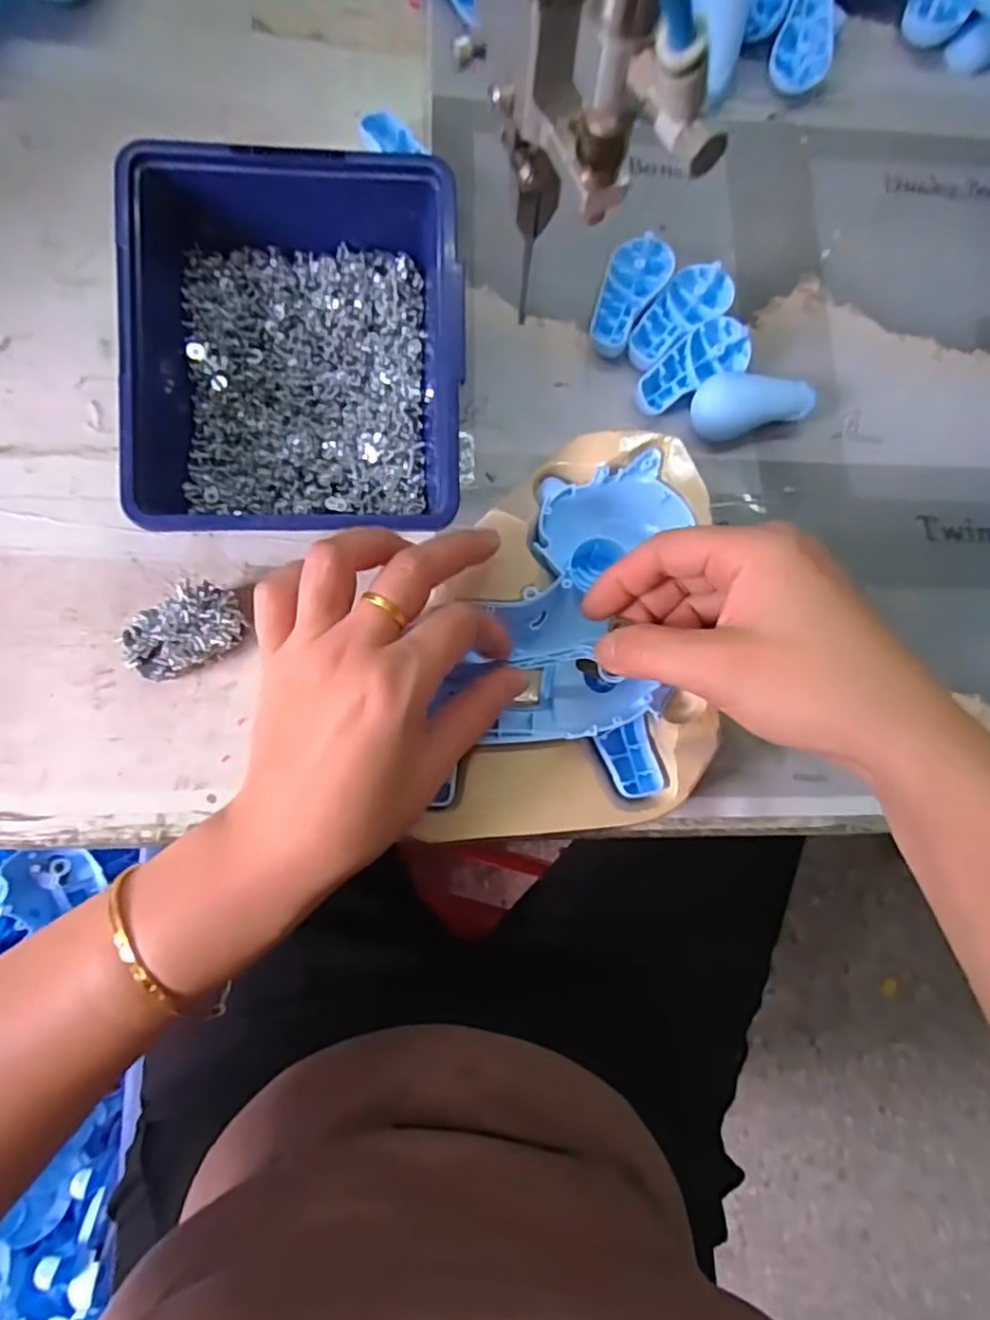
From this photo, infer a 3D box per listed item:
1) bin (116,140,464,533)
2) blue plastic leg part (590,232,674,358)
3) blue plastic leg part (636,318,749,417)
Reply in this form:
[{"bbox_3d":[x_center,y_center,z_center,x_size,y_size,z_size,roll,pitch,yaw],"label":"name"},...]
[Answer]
[{"bbox_3d":[-0.089,-0.141,0.311,0.143,0.076,0.172,1,82,-5],"label":"bin"},{"bbox_3d":[0.072,-0.202,0.363,0.032,0.017,0.067,31,81,0],"label":"blue plastic leg part"},{"bbox_3d":[0.107,-0.160,0.357,0.068,0.013,0.030,-33,86,-8],"label":"blue plastic leg part"}]

